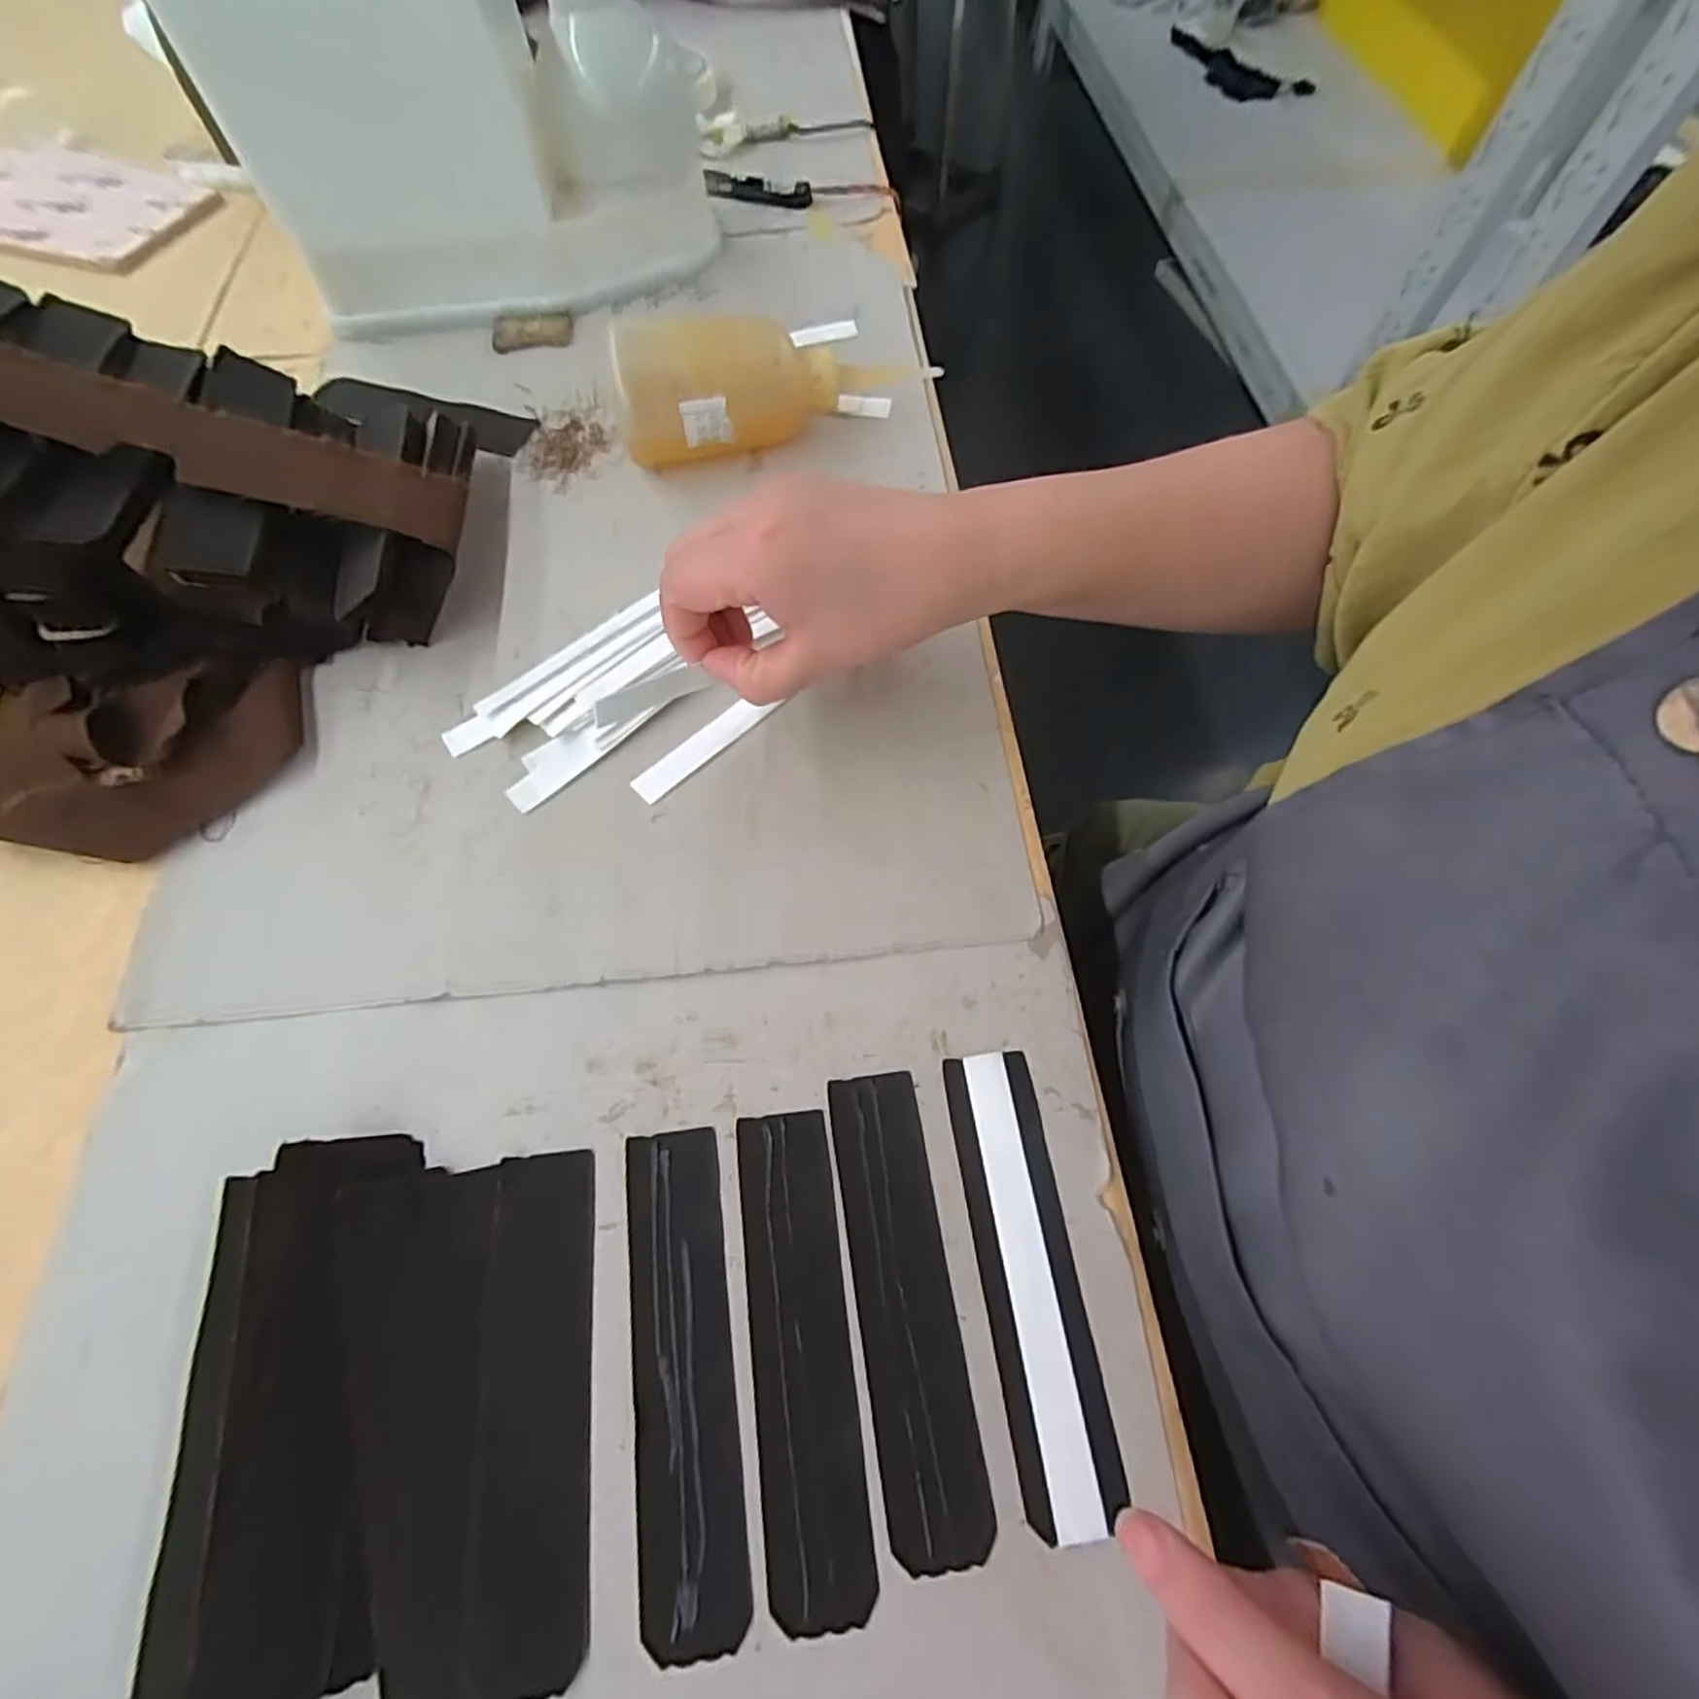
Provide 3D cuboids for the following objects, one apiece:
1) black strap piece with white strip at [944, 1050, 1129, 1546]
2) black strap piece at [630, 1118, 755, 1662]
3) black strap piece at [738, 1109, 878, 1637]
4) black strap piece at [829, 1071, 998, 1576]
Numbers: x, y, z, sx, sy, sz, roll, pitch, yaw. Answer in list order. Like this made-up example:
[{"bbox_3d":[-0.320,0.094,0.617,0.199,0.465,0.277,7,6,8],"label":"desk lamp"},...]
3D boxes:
[{"bbox_3d":[0.060,0.140,0.252,0.031,0.005,0.138,-11,64,4],"label":"black strap piece with white strip"},{"bbox_3d":[-0.054,0.166,0.244,0.032,0.004,0.139,-8,65,-4],"label":"black strap piece"},{"bbox_3d":[-0.016,0.159,0.243,0.031,0.004,0.138,-6,65,-4],"label":"black strap piece"},{"bbox_3d":[0.018,0.147,0.250,0.031,0.004,0.139,-8,65,-4],"label":"black strap piece"}]

